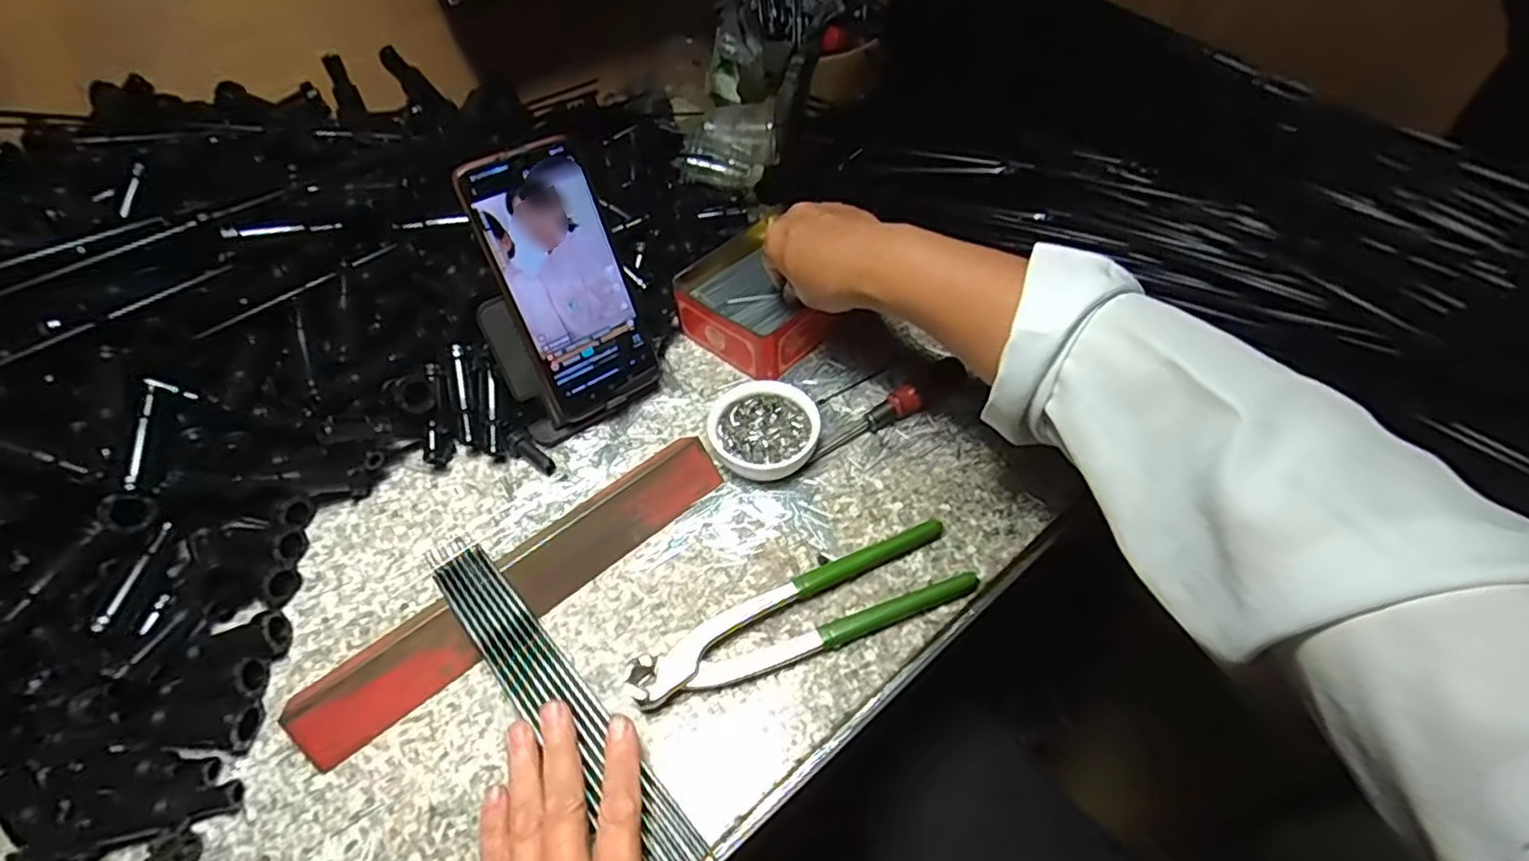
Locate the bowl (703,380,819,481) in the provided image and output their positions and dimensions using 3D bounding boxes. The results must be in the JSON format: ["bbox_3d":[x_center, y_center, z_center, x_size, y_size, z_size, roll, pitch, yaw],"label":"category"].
[{"bbox_3d":[-0.001,0.000,0.450,0.069,0.024,0.069,-1,51,2],"label":"bowl"}]

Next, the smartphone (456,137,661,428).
[{"bbox_3d":[-0.124,-0.092,0.429,0.077,0.164,0.007,-32,32,-22],"label":"smartphone"}]

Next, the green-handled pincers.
[{"bbox_3d":[0.022,0.102,0.376,0.195,0.016,0.046,-19,53,-12],"label":"green-handled pincers"}]

